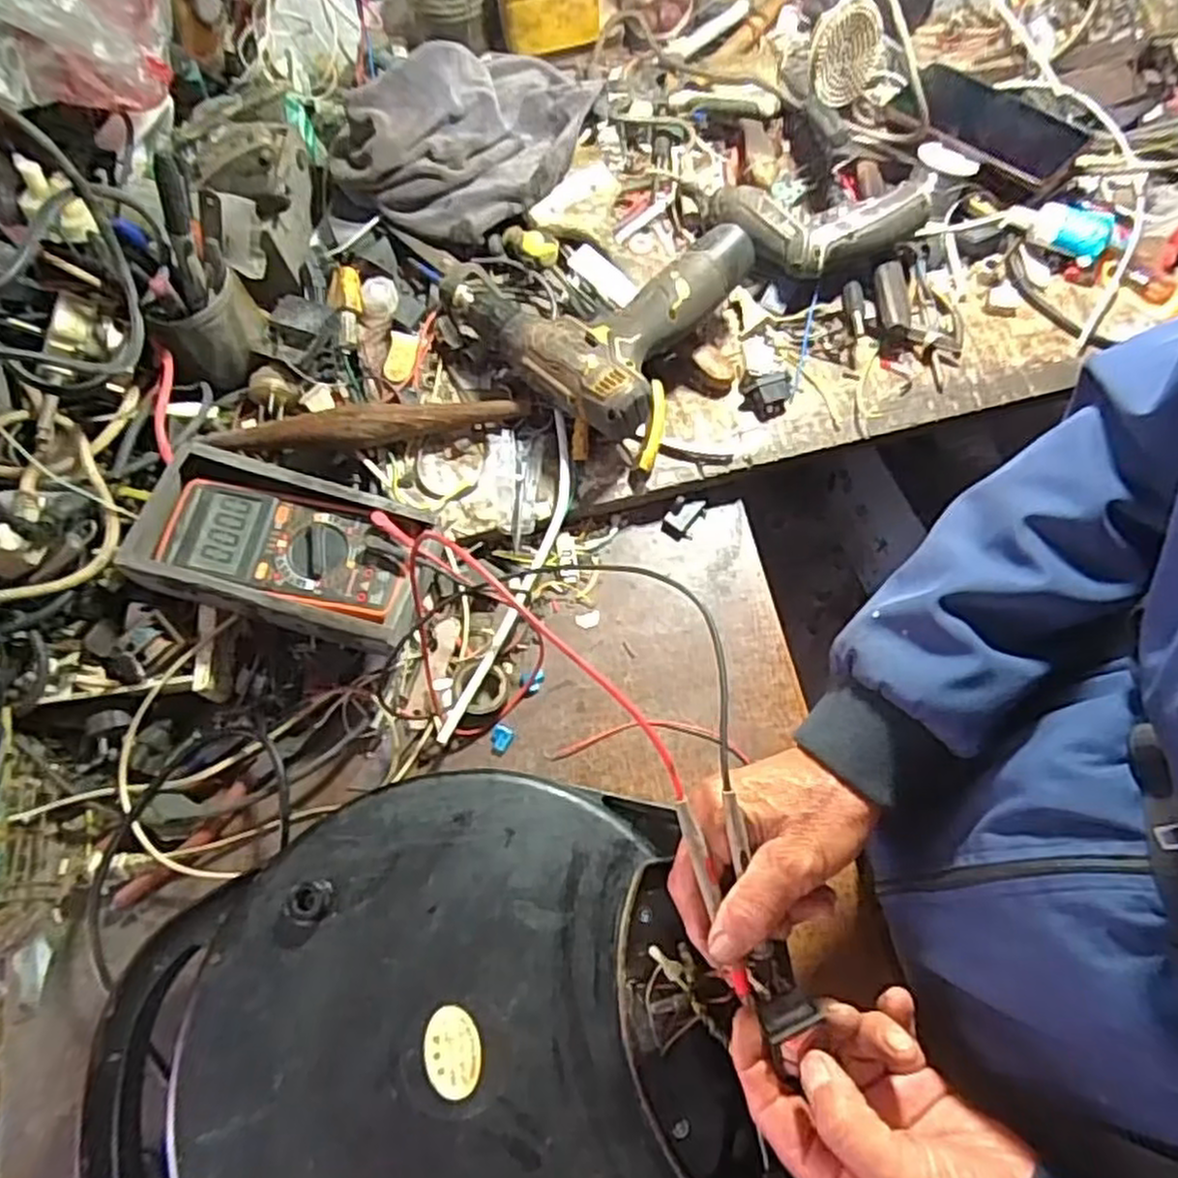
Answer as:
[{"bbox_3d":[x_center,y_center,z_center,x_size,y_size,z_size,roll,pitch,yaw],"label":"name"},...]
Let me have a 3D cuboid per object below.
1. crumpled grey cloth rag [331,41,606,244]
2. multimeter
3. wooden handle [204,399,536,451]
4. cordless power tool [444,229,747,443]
[{"bbox_3d":[-0.099,-0.397,0.664,0.225,0.071,0.155,-37,75,-11],"label":"crumpled grey cloth rag"},{"bbox_3d":[-0.224,-0.033,0.562,0.221,0.039,0.107,16,72,6],"label":"multimeter"},{"bbox_3d":[-0.180,-0.131,0.625,0.251,0.029,0.023,-3,71,-1],"label":"wooden handle"},{"bbox_3d":[-0.014,-0.238,0.626,0.224,0.081,0.183,32,74,11],"label":"cordless power tool"}]

